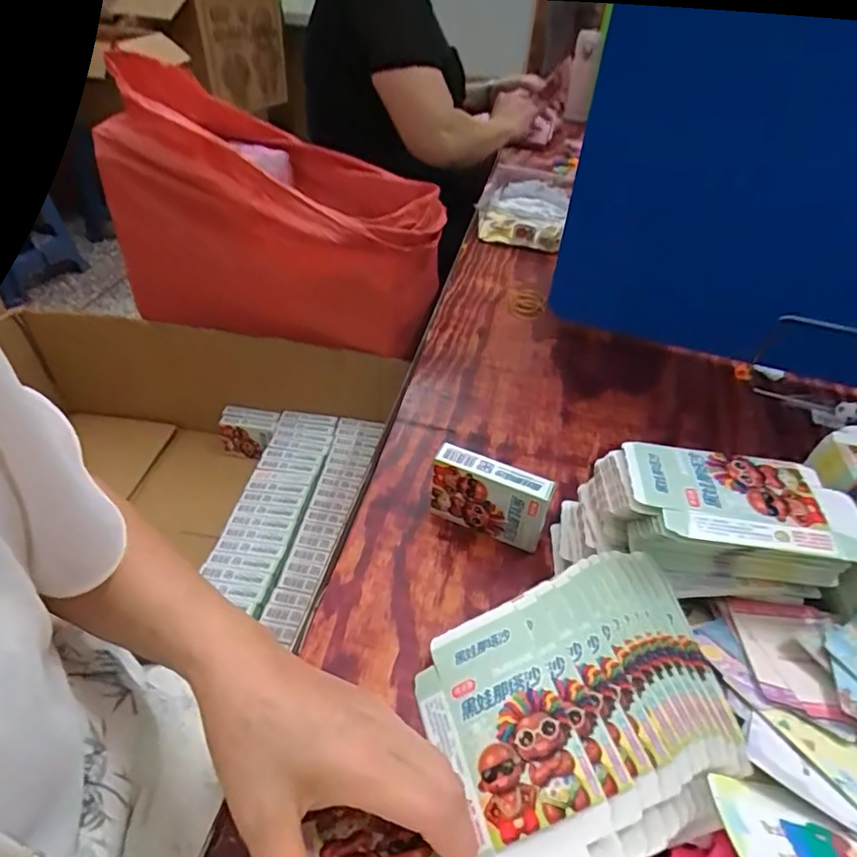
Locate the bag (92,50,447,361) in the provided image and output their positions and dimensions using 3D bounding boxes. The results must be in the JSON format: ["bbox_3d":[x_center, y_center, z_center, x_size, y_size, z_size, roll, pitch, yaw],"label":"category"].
[{"bbox_3d":[-0.218,-0.300,0.822,0.468,0.290,0.209,15,43,12],"label":"bag"}]

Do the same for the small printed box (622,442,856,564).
[{"bbox_3d":[0.207,0.045,0.370,0.148,0.010,0.079,9,42,5],"label":"small printed box"}]

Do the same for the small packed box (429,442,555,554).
[{"bbox_3d":[0.047,0.057,0.448,0.091,0.070,0.019,20,44,17],"label":"small packed box"}]

